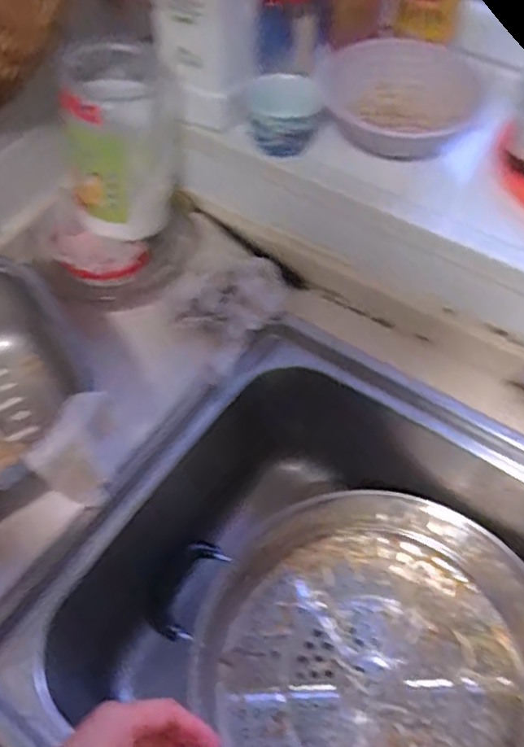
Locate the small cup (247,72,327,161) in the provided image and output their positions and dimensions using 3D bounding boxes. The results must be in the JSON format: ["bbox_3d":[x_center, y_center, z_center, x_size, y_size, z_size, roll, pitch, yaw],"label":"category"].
[{"bbox_3d":[0.021,-0.258,0.610,0.075,0.048,0.078,0,56,0],"label":"small cup"}]

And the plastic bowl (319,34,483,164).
[{"bbox_3d":[0.139,-0.276,0.621,0.156,0.064,0.119,10,57,7],"label":"plastic bowl"}]

